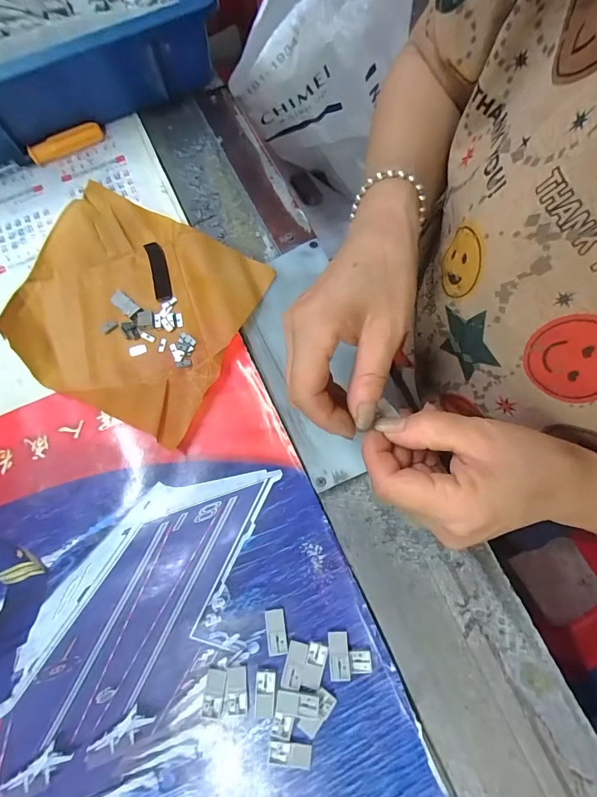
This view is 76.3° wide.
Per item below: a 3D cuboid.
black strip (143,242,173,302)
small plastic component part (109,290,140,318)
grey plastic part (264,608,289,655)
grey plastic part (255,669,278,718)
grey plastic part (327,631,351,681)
[{"bbox_3d":[-0.124,-0.113,0.338,0.015,0.004,0.057,-16,77,-5],"label":"black strip"},{"bbox_3d":[-0.150,-0.082,0.328,0.026,0.004,0.013,40,78,8],"label":"small plastic component part"},{"bbox_3d":[-0.016,0.164,0.267,0.014,0.004,0.028,-7,76,-3],"label":"grey plastic part"},{"bbox_3d":[-0.022,0.200,0.257,0.014,0.004,0.027,1,76,-1],"label":"grey plastic part"},{"bbox_3d":[0.028,0.177,0.262,0.013,0.004,0.029,-1,58,-2],"label":"grey plastic part"}]

